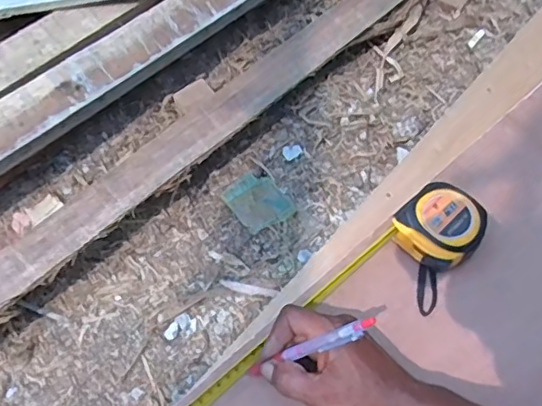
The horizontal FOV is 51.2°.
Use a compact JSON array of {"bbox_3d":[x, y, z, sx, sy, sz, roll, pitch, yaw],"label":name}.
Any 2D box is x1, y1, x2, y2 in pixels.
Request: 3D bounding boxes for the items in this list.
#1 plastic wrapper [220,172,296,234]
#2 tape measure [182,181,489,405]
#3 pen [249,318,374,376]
[{"bbox_3d":[-0.016,-0.004,0.649,0.065,0.017,0.070,-33,62,-20],"label":"plastic wrapper"},{"bbox_3d":[-0.039,0.171,0.470,0.585,0.041,0.073,-35,65,-15],"label":"tape measure"},{"bbox_3d":[0.028,0.116,0.446,0.007,0.133,0.009,22,47,-39],"label":"pen"}]

